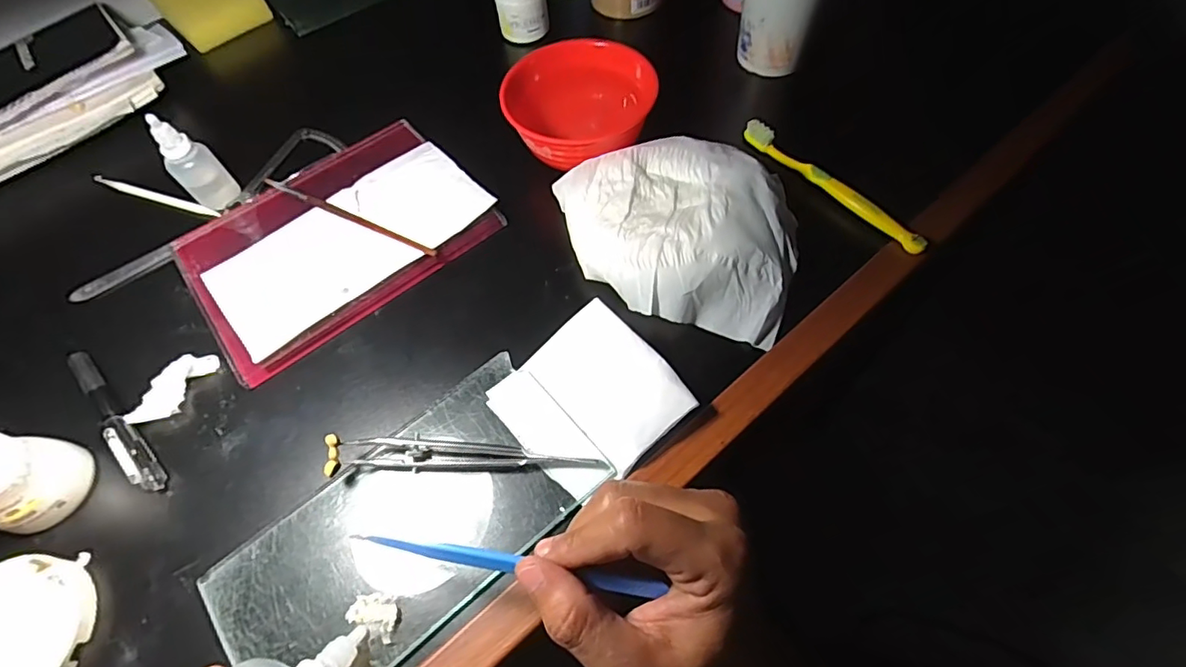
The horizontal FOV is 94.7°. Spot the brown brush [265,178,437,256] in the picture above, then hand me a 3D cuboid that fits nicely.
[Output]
[{"bbox_3d":[-0.178,-0.086,0.391,0.160,0.004,0.008,26,65,15],"label":"brown brush"}]

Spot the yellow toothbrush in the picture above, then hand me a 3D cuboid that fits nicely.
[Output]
[{"bbox_3d":[0.167,-0.105,0.391,0.009,0.021,0.155,-34,65,-16],"label":"yellow toothbrush"}]

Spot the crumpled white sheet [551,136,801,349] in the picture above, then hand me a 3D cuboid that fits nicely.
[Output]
[{"bbox_3d":[0.050,-0.072,0.359,0.167,0.039,0.125,18,63,11],"label":"crumpled white sheet"}]

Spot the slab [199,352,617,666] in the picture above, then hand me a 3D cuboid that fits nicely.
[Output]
[{"bbox_3d":[-0.095,0.102,0.292,0.197,0.012,0.103,-38,66,-17],"label":"slab"}]

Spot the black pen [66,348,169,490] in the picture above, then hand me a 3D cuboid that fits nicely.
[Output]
[{"bbox_3d":[-0.292,0.049,0.330,0.124,0.014,0.012,40,69,21],"label":"black pen"}]

